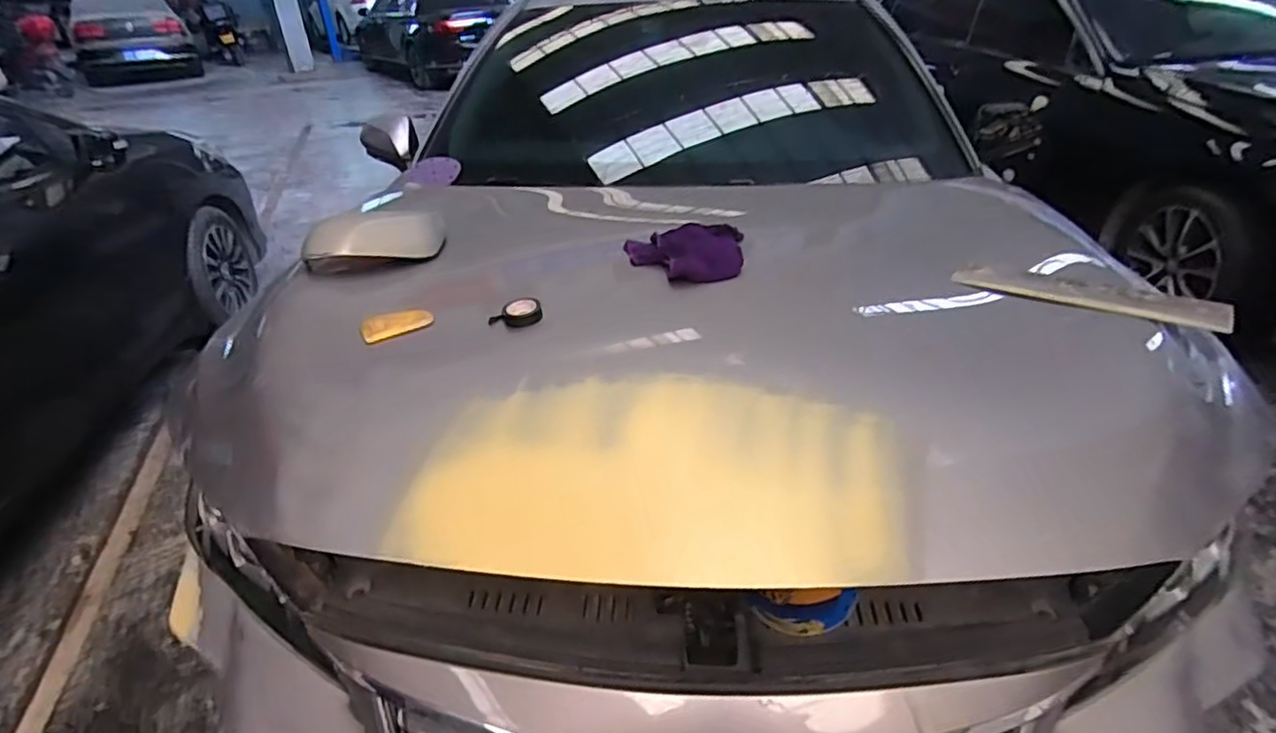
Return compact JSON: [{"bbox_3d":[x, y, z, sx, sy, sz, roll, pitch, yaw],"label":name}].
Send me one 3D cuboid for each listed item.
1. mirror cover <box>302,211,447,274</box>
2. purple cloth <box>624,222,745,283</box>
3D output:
[{"bbox_3d":[-0.453,-0.222,1.114,0.250,0.100,0.075,-17,35,-23],"label":"mirror cover"},{"bbox_3d":[0.080,-0.188,1.031,0.207,0.055,0.163,0,32,2],"label":"purple cloth"}]

